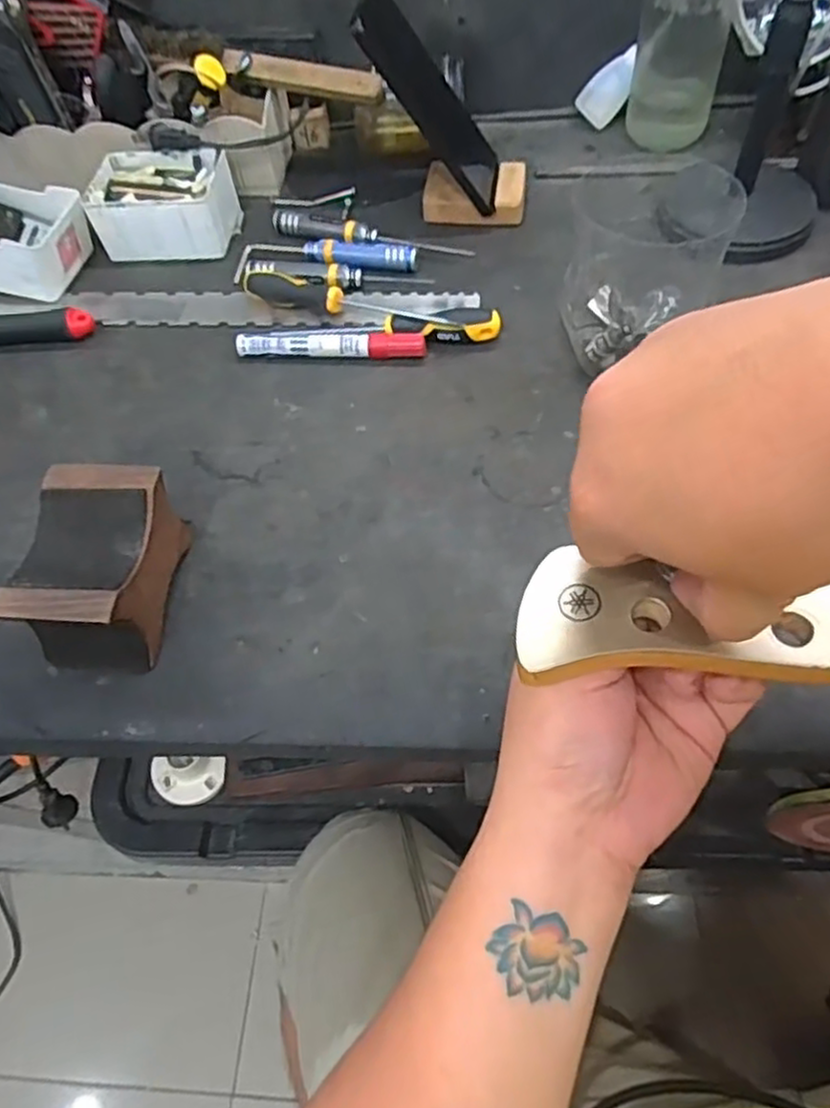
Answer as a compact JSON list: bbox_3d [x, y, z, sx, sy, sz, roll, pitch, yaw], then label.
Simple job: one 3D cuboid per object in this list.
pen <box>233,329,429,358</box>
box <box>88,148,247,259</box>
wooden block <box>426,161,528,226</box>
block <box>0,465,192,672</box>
[{"bbox_3d":[-0.058,-0.145,0.499,0.131,0.015,0.019,3,59,6],"label":"pen"},{"bbox_3d":[-0.201,-0.279,0.576,0.106,0.047,0.082,1,58,5],"label":"box"},{"bbox_3d":[0.048,-0.289,0.573,0.079,0.022,0.057,1,58,5],"label":"wooden block"},{"bbox_3d":[-0.167,0.008,0.384,0.062,0.061,0.092,5,59,7],"label":"block"}]

